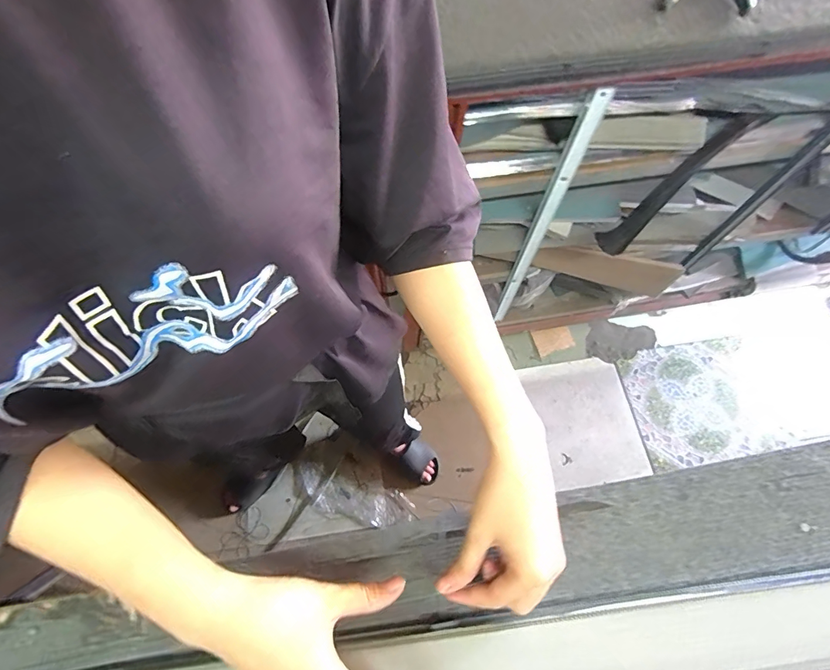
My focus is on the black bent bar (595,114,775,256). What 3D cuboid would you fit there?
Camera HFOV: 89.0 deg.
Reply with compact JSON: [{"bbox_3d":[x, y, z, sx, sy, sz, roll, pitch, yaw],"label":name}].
[{"bbox_3d":[0.474,-0.274,0.775,0.319,0.081,0.047,-44,70,16],"label":"black bent bar"}]

